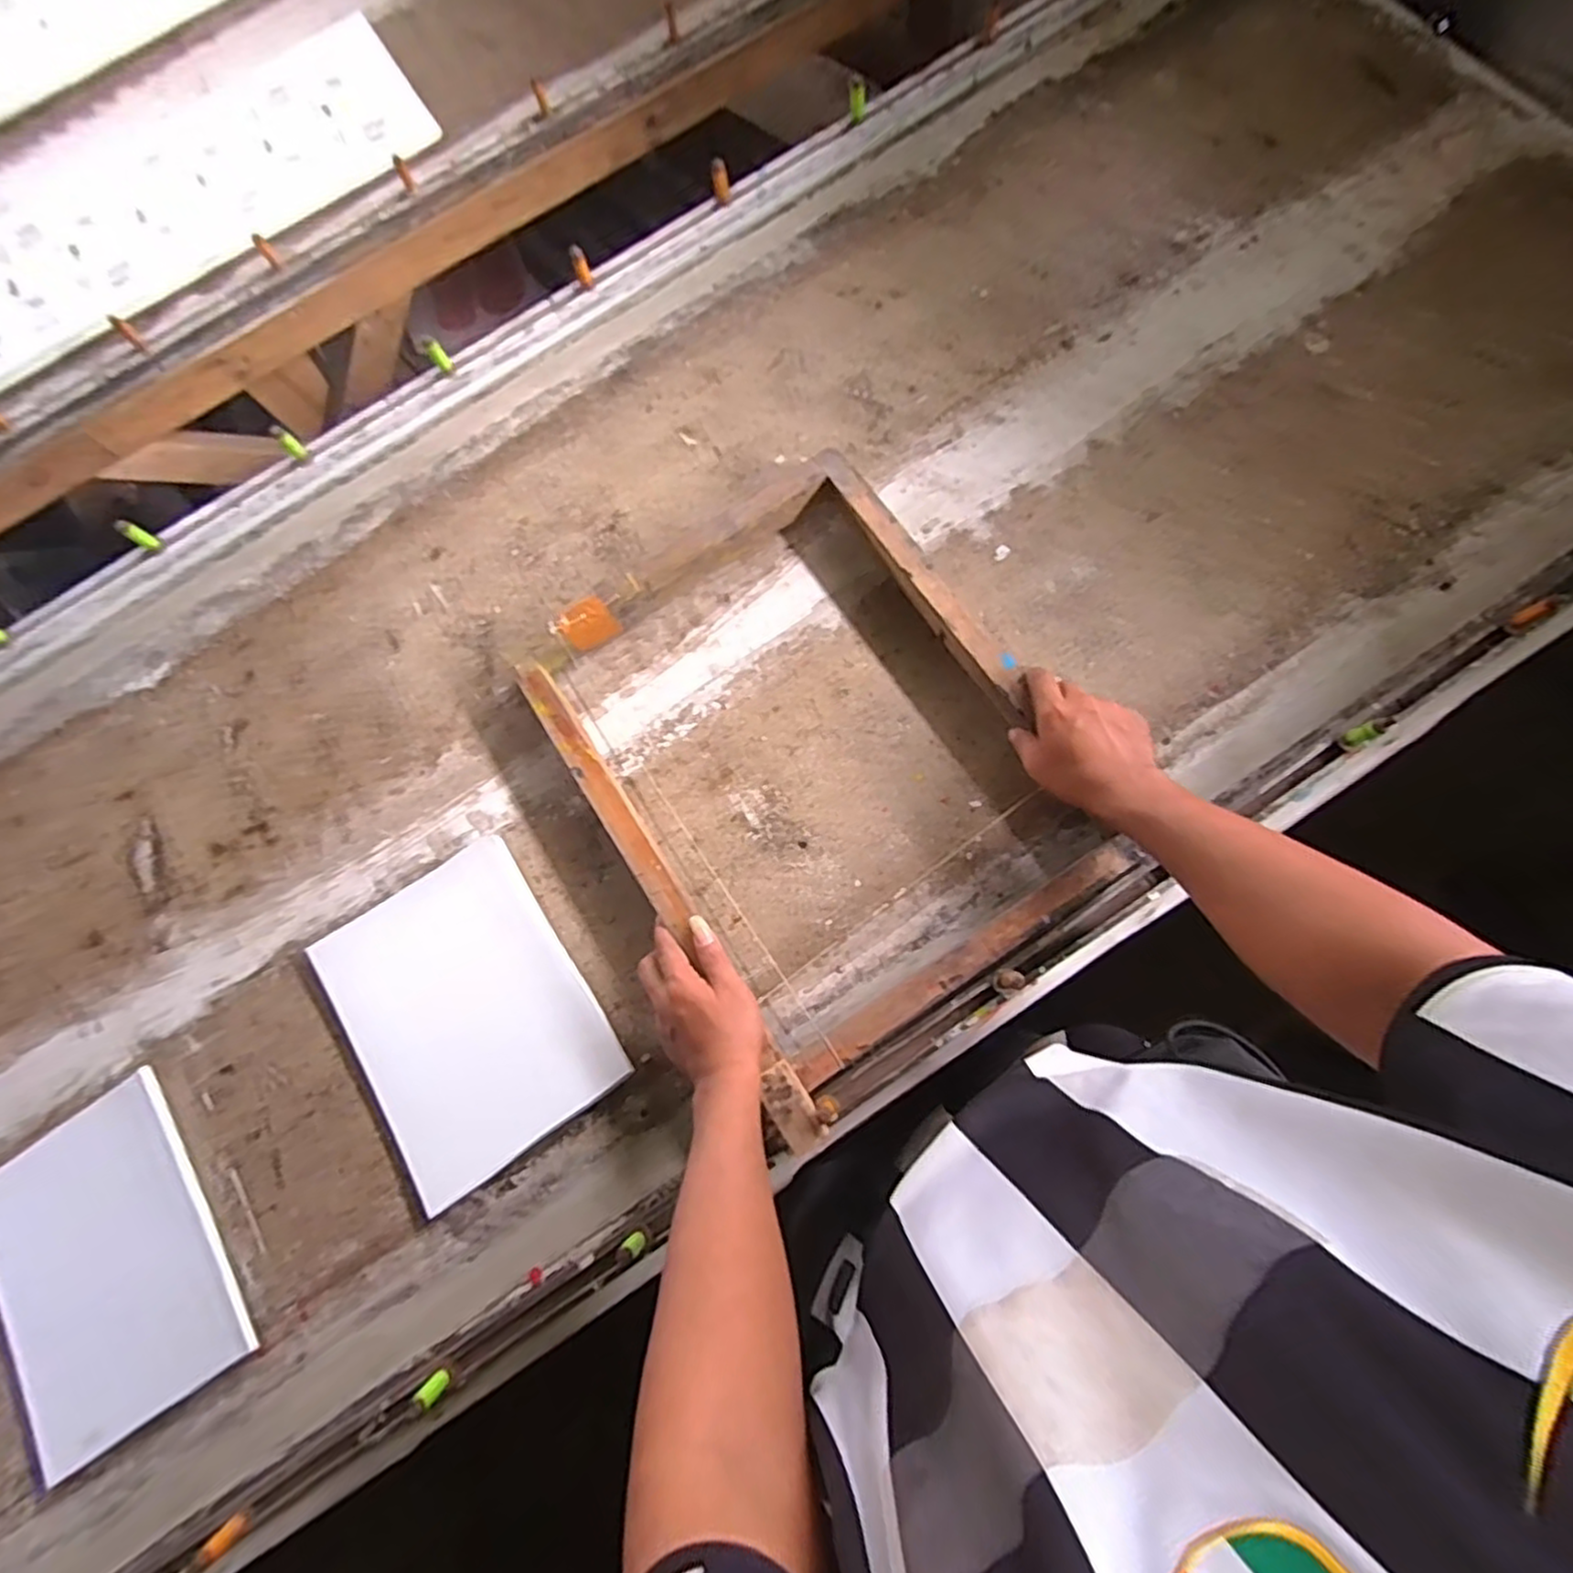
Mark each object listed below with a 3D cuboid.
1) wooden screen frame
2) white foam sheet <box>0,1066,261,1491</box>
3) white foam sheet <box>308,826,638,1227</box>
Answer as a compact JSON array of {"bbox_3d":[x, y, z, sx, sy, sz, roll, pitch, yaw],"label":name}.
[{"bbox_3d":[0.030,-0.025,0.682,0.400,0.070,0.532,-33,77,-7],"label":"wooden screen frame"},{"bbox_3d":[-0.628,0.442,0.671,0.199,0.020,0.275,-35,75,-4],"label":"white foam sheet"},{"bbox_3d":[-0.308,0.215,0.694,0.220,0.017,0.276,-35,73,-4],"label":"white foam sheet"}]

